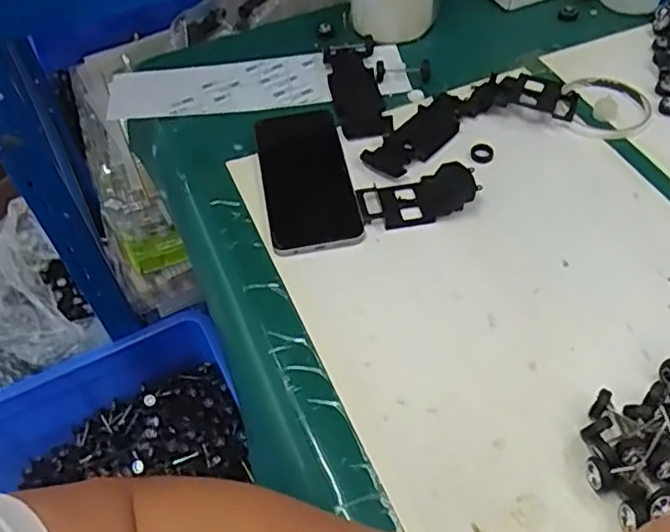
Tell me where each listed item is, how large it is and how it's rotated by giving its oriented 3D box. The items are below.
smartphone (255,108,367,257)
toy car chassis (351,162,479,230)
[{"bbox_3d":[-0.027,-0.082,0.543,0.074,0.012,0.170,-11,52,-3],"label":"smartphone"},{"bbox_3d":[0.068,-0.057,0.518,0.096,0.019,0.047,-15,52,-7],"label":"toy car chassis"}]

